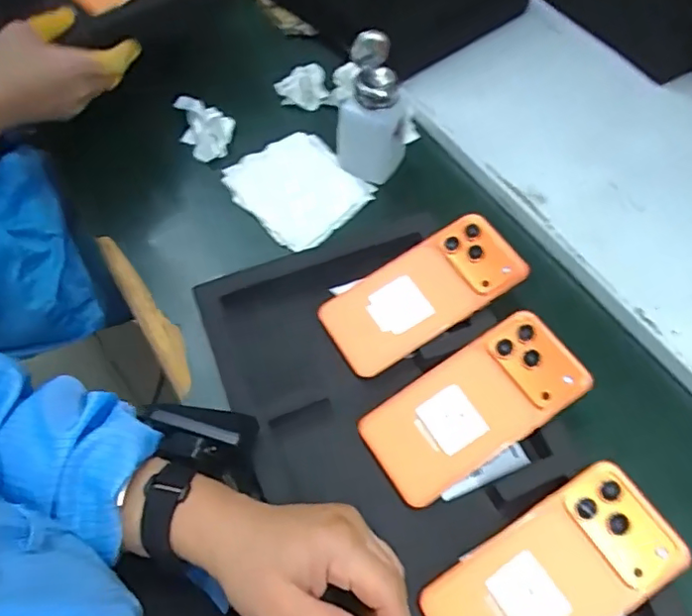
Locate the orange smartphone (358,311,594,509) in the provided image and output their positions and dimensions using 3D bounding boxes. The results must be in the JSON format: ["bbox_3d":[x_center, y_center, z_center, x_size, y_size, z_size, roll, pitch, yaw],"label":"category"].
[{"bbox_3d":[0.094,0.071,0.419,0.160,0.007,0.077,-34,68,-4],"label":"orange smartphone"}]

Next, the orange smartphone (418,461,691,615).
[{"bbox_3d":[0.133,0.173,0.361,0.160,0.018,0.079,-30,65,-13],"label":"orange smartphone"}]

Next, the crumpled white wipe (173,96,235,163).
[{"bbox_3d":[-0.146,-0.178,0.570,0.053,0.038,0.048,18,60,8],"label":"crumpled white wipe"}]

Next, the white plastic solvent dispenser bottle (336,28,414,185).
[{"bbox_3d":[0.025,-0.175,0.513,0.063,0.125,0.048,-15,61,-11],"label":"white plastic solvent dispenser bottle"}]

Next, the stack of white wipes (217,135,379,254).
[{"bbox_3d":[-0.049,-0.120,0.553,0.107,0.011,0.124,-40,69,-22],"label":"stack of white wipes"}]

